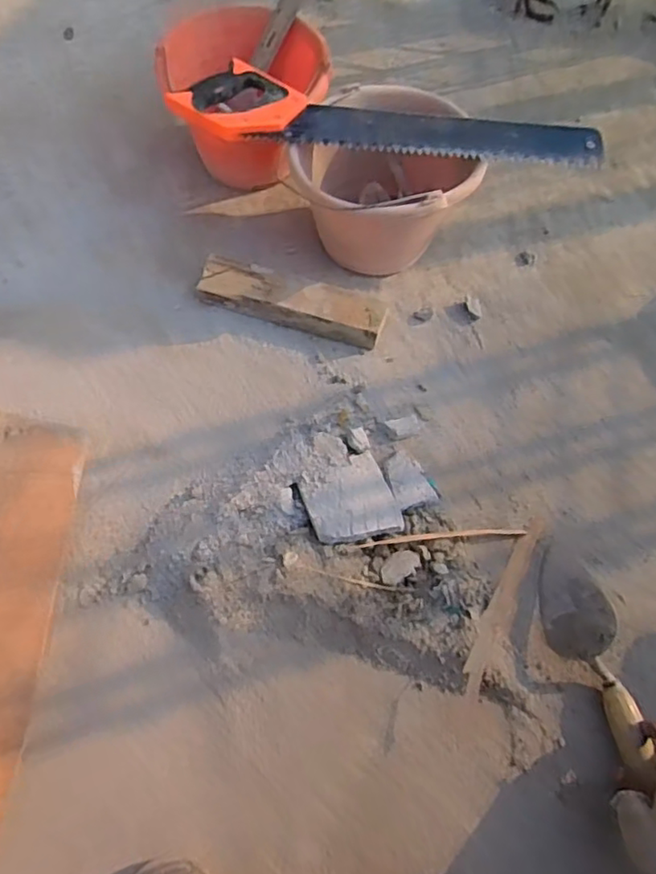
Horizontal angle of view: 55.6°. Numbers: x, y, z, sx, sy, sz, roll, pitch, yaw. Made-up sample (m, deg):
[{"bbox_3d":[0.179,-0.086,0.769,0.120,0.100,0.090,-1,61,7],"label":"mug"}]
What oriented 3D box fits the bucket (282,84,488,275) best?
[{"bbox_3d":[0.086,-0.346,0.878,0.223,0.173,0.241,1,65,-1],"label":"bucket"}]

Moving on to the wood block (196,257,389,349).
[{"bbox_3d":[-0.050,-0.188,0.869,0.263,0.042,0.072,15,66,6],"label":"wood block"}]

